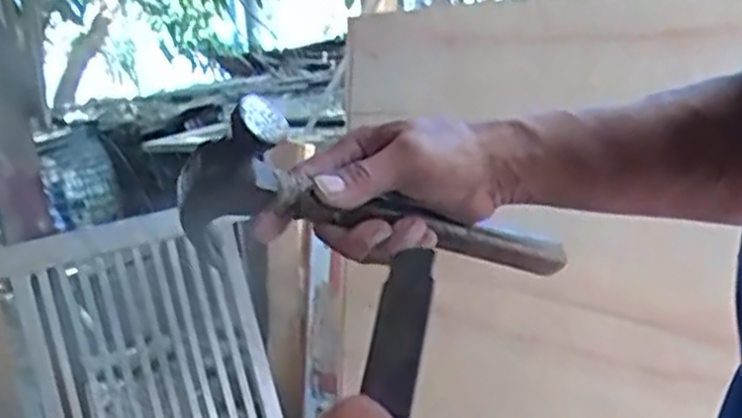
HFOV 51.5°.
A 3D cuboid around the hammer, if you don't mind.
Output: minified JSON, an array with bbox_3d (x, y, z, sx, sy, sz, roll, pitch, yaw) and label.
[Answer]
[{"bbox_3d":[0.021,0.010,0.462,0.278,0.080,0.053,14,-1,-38],"label":"hammer"}]

